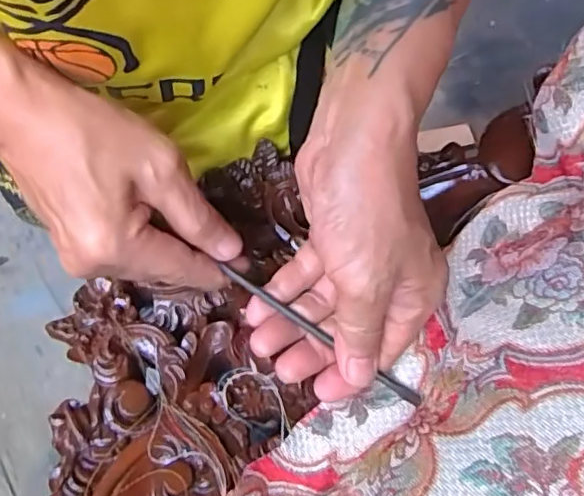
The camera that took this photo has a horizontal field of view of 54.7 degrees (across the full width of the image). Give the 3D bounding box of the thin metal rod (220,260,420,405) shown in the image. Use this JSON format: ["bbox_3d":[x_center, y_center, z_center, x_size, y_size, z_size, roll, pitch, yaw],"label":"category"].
[{"bbox_3d":[0.017,0.048,0.308,0.126,0.006,0.007,34,68,5],"label":"thin metal rod"}]

